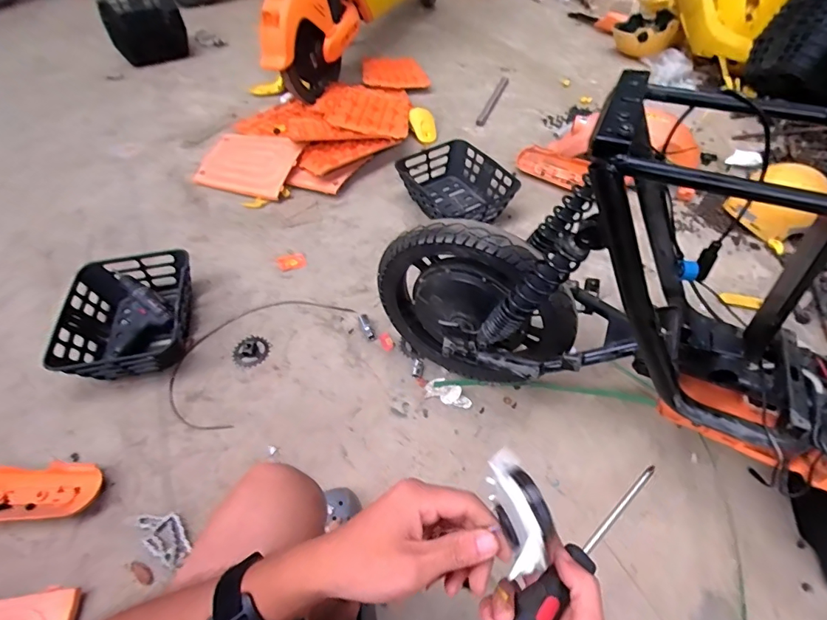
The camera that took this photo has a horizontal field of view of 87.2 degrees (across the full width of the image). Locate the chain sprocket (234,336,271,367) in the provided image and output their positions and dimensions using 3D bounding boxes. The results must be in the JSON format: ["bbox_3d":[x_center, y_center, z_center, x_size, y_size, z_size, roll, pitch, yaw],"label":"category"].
[{"bbox_3d":[-0.388,0.099,1.038,0.078,0.005,0.080,2,62,-3],"label":"chain sprocket"}]

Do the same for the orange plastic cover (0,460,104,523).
[{"bbox_3d":[-0.772,0.343,0.823,0.340,0.076,0.103,-3,52,-2],"label":"orange plastic cover"}]

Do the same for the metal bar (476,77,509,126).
[{"bbox_3d":[0.323,-0.848,1.757,0.040,0.015,0.406,18,54,14],"label":"metal bar"}]

